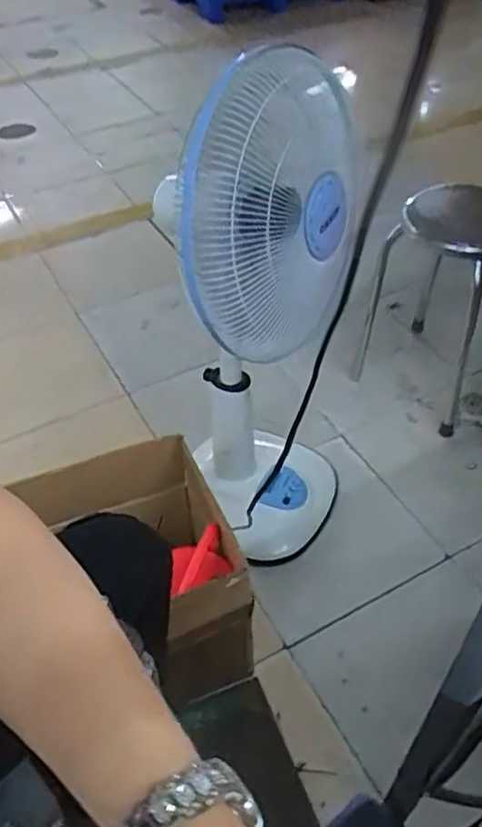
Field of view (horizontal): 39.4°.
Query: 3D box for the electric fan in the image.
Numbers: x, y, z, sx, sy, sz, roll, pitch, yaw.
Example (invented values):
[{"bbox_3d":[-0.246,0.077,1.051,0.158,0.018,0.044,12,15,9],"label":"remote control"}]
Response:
[{"bbox_3d":[0.040,-0.098,1.203,0.292,0.900,0.363,-4,46,0],"label":"electric fan"}]

